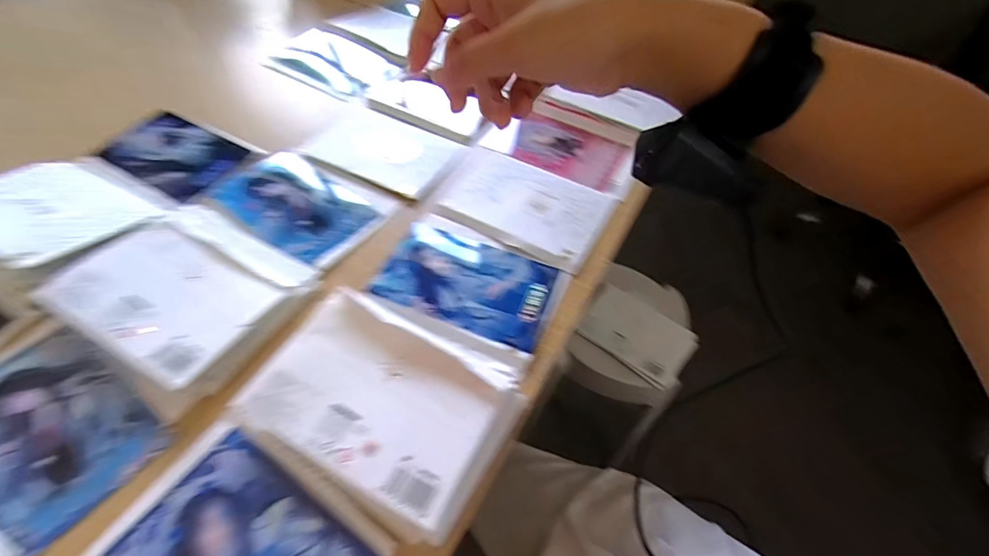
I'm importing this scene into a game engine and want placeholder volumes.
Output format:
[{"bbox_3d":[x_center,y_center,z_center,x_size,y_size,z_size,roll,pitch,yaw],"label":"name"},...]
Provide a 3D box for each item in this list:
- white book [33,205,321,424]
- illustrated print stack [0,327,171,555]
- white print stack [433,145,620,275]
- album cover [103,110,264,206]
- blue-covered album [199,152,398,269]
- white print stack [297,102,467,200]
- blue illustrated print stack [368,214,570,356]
[{"bbox_3d":[-0.290,0.010,0.396,0.185,0.026,0.157,26,57,15],"label":"white book"},{"bbox_3d":[-0.350,0.116,0.331,0.173,0.008,0.111,27,57,16],"label":"illustrated print stack"},{"bbox_3d":[0.032,-0.091,0.502,0.198,0.012,0.131,29,57,16],"label":"white print stack"},{"bbox_3d":[-0.390,-0.153,0.525,0.169,0.006,0.107,25,56,14],"label":"album cover"},{"bbox_3d":[-0.222,-0.088,0.484,0.189,0.004,0.120,27,57,15],"label":"blue-covered album"},{"bbox_3d":[-0.150,-0.171,0.549,0.199,0.005,0.129,22,56,12],"label":"white print stack"},{"bbox_3d":[-0.024,0.000,0.430,0.177,0.007,0.116,22,56,12],"label":"blue illustrated print stack"}]

